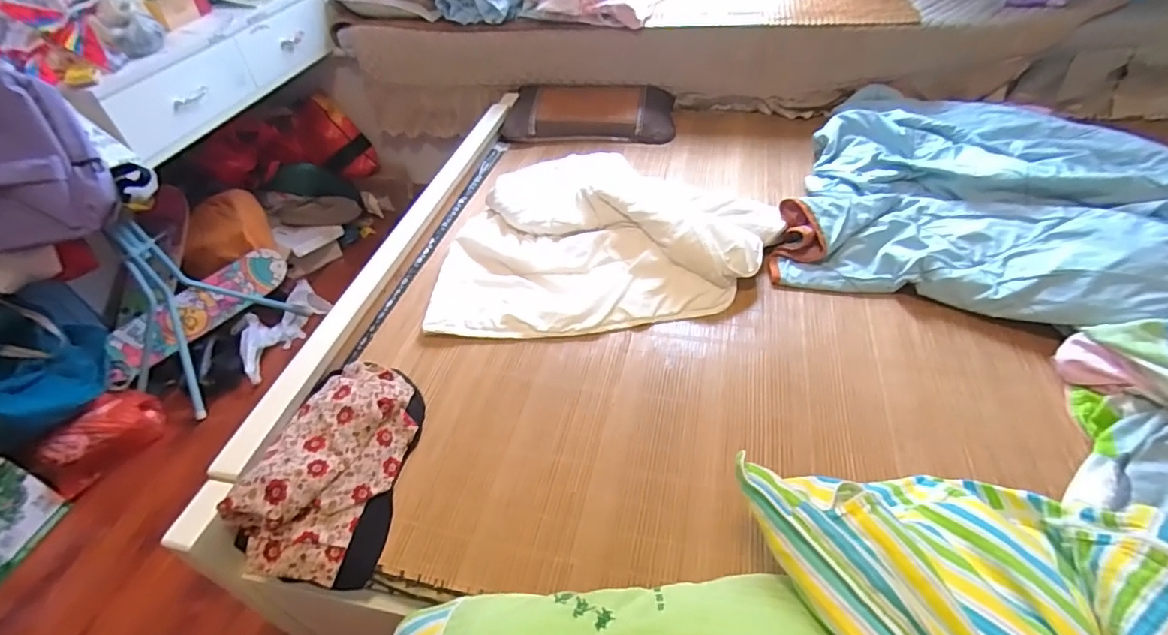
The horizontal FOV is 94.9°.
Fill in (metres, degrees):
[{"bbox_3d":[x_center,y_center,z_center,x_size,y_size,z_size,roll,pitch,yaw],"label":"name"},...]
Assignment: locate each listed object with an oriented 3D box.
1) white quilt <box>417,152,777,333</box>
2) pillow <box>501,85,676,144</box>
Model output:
[{"bbox_3d":[0.049,-0.207,1.178,0.716,0.100,0.579,-2,44,4],"label":"white quilt"},{"bbox_3d":[0.020,-0.616,1.614,0.496,0.105,0.225,4,45,11],"label":"pillow"}]

